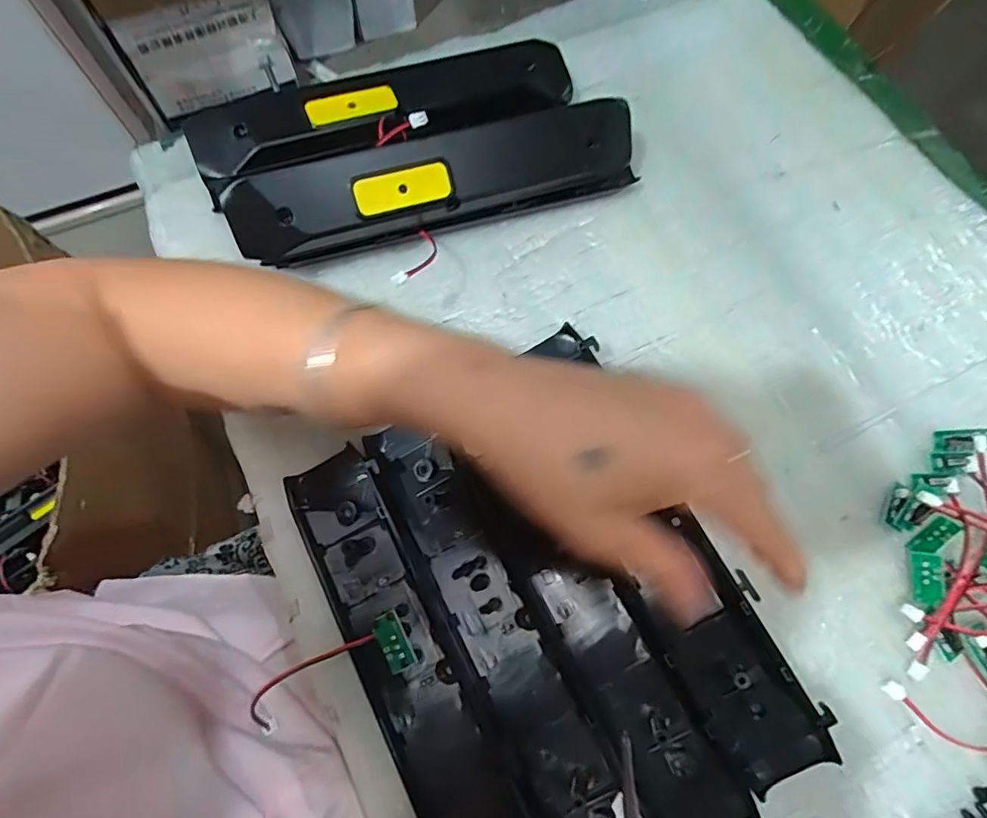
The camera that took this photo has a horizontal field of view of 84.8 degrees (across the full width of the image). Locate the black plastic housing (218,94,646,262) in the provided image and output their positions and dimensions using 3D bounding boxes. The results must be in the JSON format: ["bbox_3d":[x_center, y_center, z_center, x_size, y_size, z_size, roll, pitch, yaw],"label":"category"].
[{"bbox_3d":[-0.032,-0.152,0.366,0.276,0.066,0.044,-18,74,-8],"label":"black plastic housing"}]

